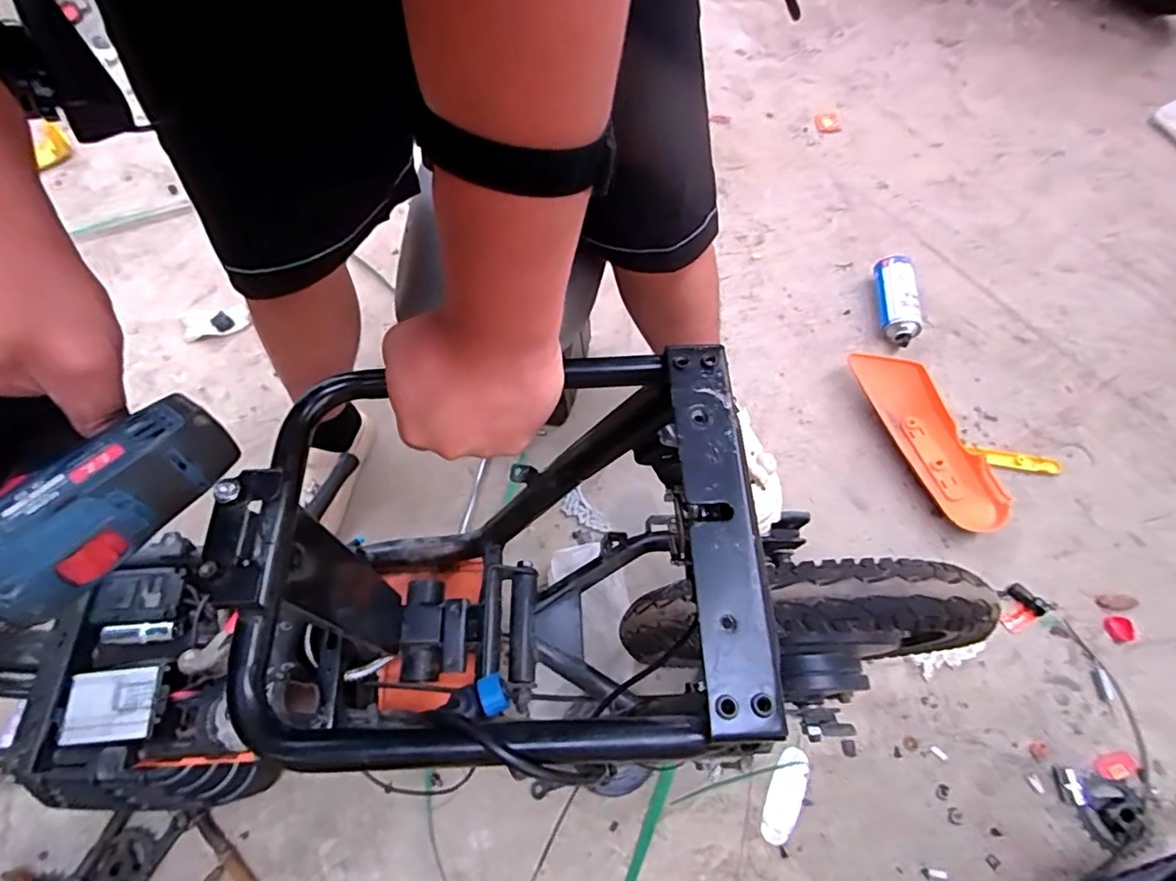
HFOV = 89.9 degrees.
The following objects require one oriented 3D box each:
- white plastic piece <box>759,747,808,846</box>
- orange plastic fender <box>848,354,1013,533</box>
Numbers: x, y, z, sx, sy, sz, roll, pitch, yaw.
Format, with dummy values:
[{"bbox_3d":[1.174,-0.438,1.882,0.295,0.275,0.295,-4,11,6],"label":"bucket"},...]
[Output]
[{"bbox_3d":[0.264,0.474,0.787,0.042,0.005,0.116,20,66,14],"label":"white plastic piece"},{"bbox_3d":[0.554,-0.007,0.964,0.105,0.046,0.337,-20,63,-6],"label":"orange plastic fender"}]

